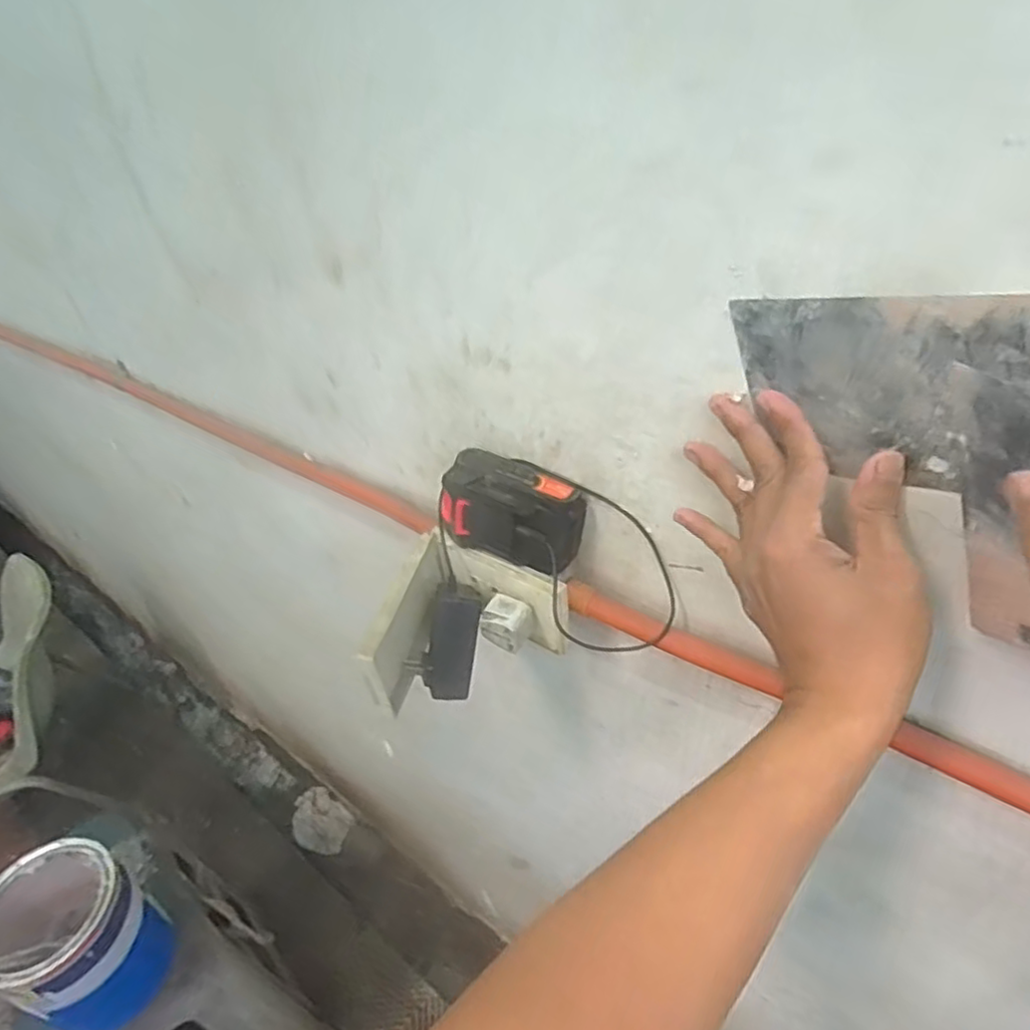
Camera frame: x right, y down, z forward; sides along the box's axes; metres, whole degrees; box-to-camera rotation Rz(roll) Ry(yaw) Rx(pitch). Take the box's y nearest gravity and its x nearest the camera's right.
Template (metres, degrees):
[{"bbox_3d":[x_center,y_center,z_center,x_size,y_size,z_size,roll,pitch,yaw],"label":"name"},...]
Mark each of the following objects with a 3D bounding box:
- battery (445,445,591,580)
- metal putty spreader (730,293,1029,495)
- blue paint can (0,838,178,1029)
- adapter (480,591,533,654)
[{"bbox_3d":[-0.003,-0.003,0.531,0.114,0.069,0.054,17,44,28],"label":"battery"},{"bbox_3d":[0.184,-0.061,0.336,0.140,0.098,0.004,13,41,41],"label":"metal putty spreader"},{"bbox_3d":[-0.576,0.552,0.877,0.183,0.219,0.159,15,43,26],"label":"blue paint can"},{"bbox_3d":[-0.007,0.088,0.542,0.032,0.030,0.032,18,44,28],"label":"adapter"}]

